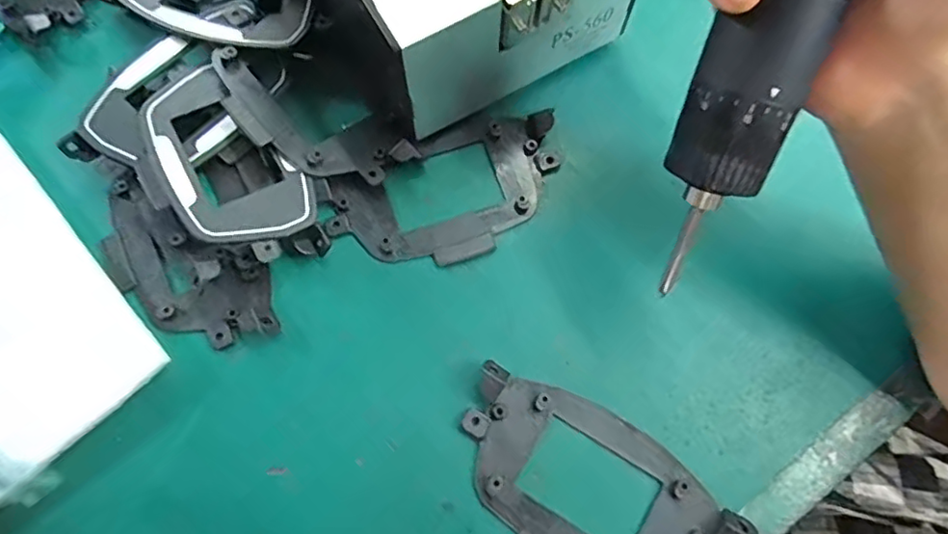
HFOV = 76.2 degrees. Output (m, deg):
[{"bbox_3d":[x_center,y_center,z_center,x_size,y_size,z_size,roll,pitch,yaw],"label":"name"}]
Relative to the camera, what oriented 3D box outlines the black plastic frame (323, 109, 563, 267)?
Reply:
[{"bbox_3d":[-0.011,-0.036,0.291,0.114,0.008,0.063,-22,77,-7],"label":"black plastic frame"}]

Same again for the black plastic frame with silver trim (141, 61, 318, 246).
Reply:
[{"bbox_3d":[-0.118,-0.046,0.284,0.054,0.020,0.098,-41,80,-11],"label":"black plastic frame with silver trim"}]

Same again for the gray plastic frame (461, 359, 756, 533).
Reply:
[{"bbox_3d":[0.046,0.094,0.253,0.119,0.013,0.069,32,77,7],"label":"gray plastic frame"}]

